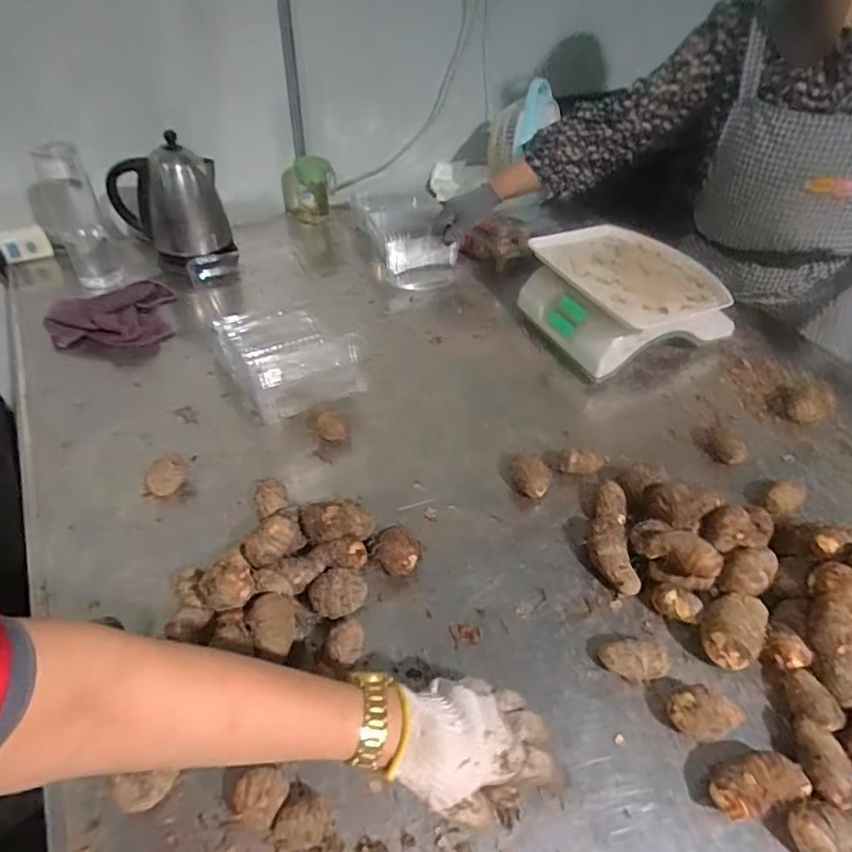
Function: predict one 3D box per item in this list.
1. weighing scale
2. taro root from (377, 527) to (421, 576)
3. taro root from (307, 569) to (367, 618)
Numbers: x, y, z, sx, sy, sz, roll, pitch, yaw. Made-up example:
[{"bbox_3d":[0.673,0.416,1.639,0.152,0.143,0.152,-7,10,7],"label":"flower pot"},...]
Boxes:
[{"bbox_3d":[0.340,-0.225,0.954,0.288,0.108,0.288,-15,49,-18],"label":"weighing scale"},{"bbox_3d":[-0.032,0.144,0.632,0.048,0.053,0.046,2,46,-2],"label":"taro root"},{"bbox_3d":[-0.092,0.181,0.589,0.058,0.043,0.046,4,45,0],"label":"taro root"}]

